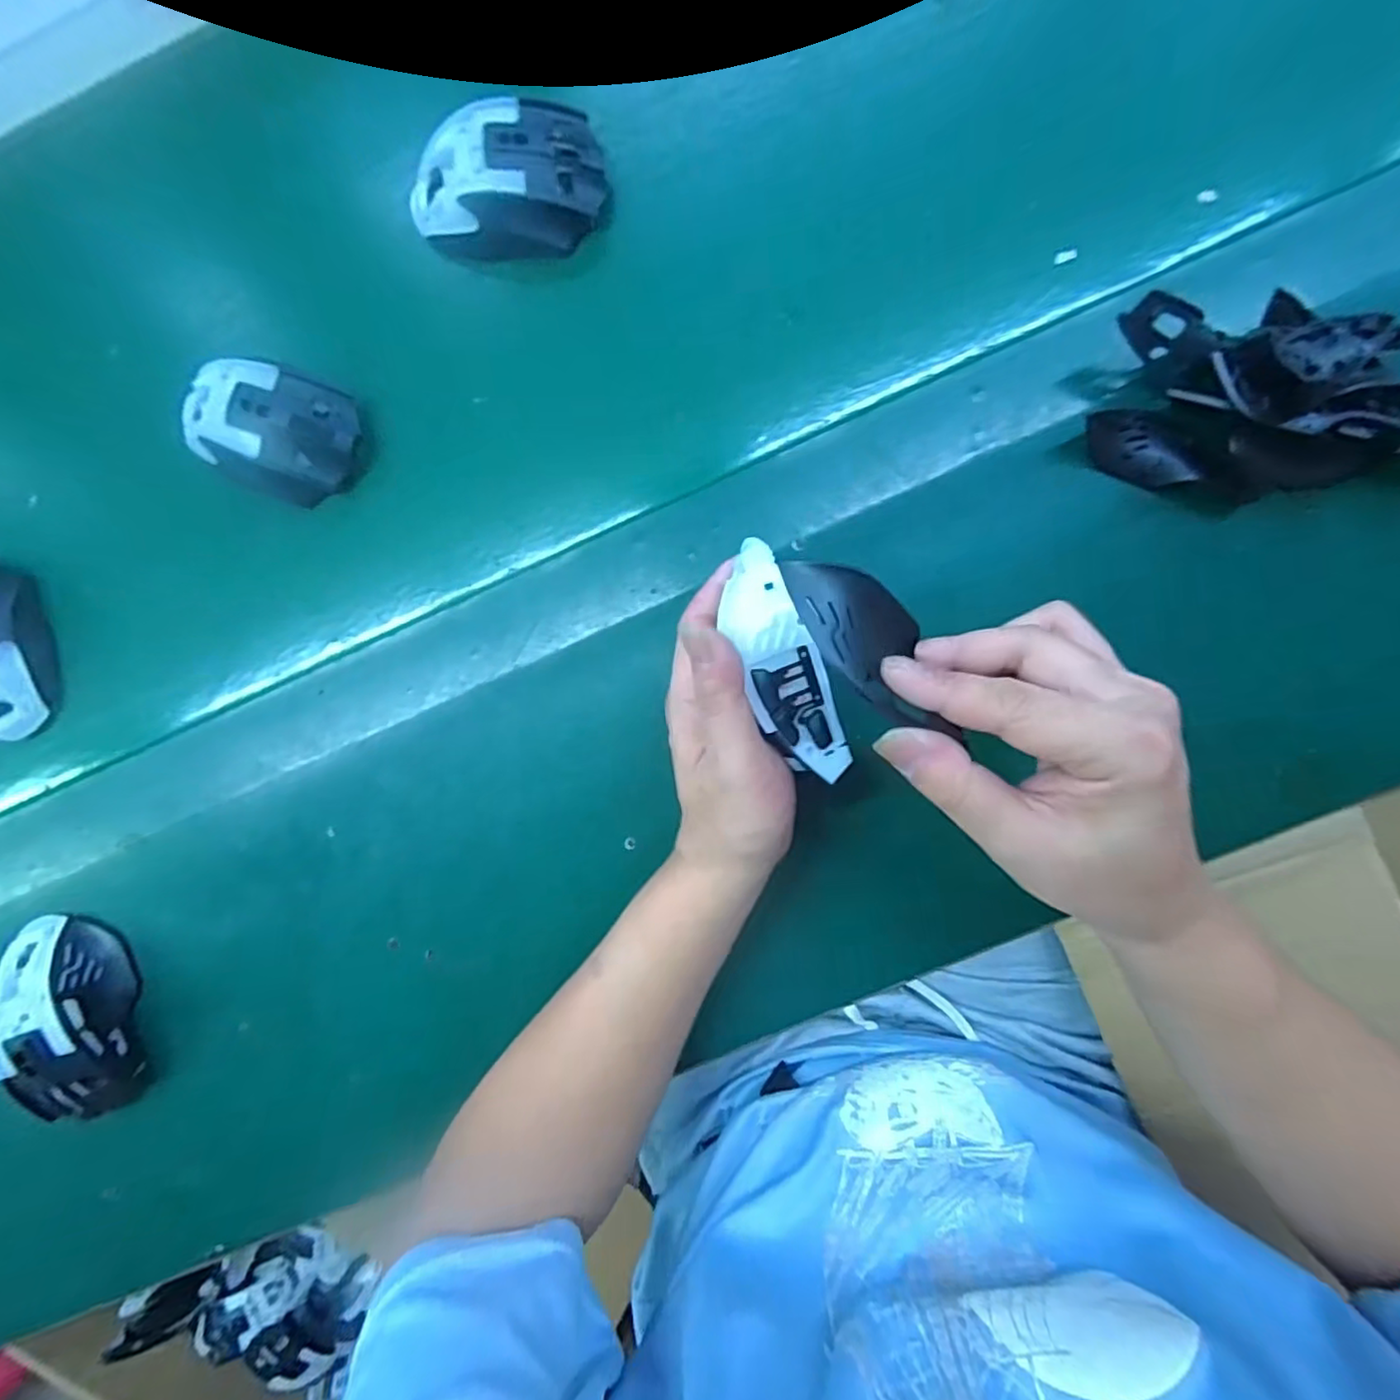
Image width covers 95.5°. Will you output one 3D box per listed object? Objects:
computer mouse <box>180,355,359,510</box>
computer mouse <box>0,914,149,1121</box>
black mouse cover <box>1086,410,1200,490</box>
[{"bbox_3d":[-0.254,-0.160,0.376,0.103,0.033,0.069,19,90,5],"label":"computer mouse"},{"bbox_3d":[-0.369,0.185,0.368,0.061,0.038,0.112,-7,88,5],"label":"computer mouse"},{"bbox_3d":[0.233,-0.133,0.335,0.064,0.010,0.031,24,96,0],"label":"black mouse cover"}]

